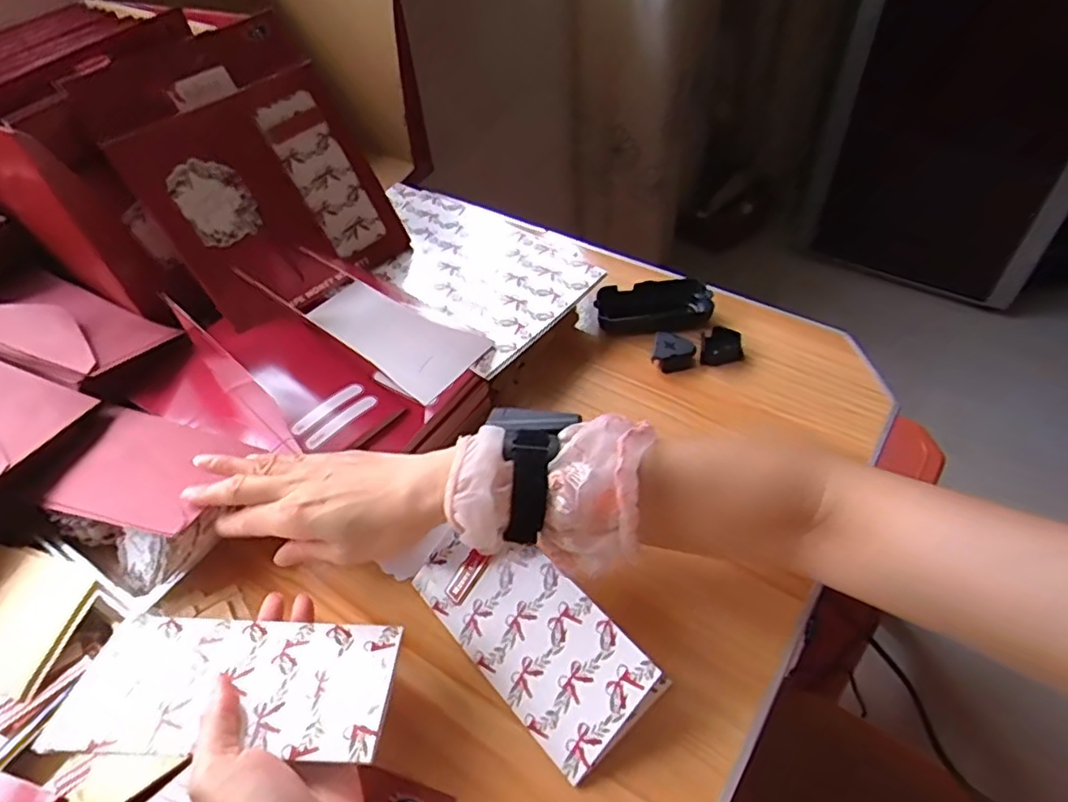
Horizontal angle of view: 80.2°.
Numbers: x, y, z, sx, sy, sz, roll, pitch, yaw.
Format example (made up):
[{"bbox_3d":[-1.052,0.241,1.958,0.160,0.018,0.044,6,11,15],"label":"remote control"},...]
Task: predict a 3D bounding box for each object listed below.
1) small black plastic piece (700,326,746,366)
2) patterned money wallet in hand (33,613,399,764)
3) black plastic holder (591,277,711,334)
[{"bbox_3d":[0.179,-0.052,0.600,0.038,0.019,0.038,12,50,15],"label":"small black plastic piece"},{"bbox_3d":[-0.170,0.159,0.365,0.175,0.005,0.085,2,30,0],"label":"patterned money wallet in hand"},{"bbox_3d":[0.119,-0.094,0.628,0.111,0.024,0.057,-6,47,-1],"label":"black plastic holder"}]

